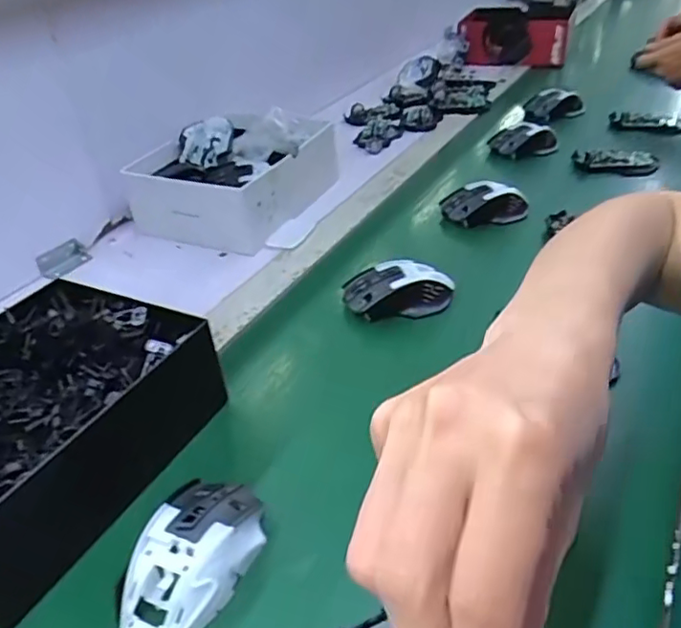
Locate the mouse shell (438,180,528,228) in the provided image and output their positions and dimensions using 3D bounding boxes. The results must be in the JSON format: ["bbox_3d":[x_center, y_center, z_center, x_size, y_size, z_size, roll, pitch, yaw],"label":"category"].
[{"bbox_3d":[0.180,-0.141,0.751,0.101,0.034,0.054,7,37,17],"label":"mouse shell"}]

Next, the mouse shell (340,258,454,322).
[{"bbox_3d":[0.060,-0.023,0.618,0.110,0.043,0.060,-5,35,-1],"label":"mouse shell"}]

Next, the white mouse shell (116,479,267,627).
[{"bbox_3d":[-0.094,0.153,0.388,0.066,0.035,0.116,9,38,19],"label":"white mouse shell"}]

